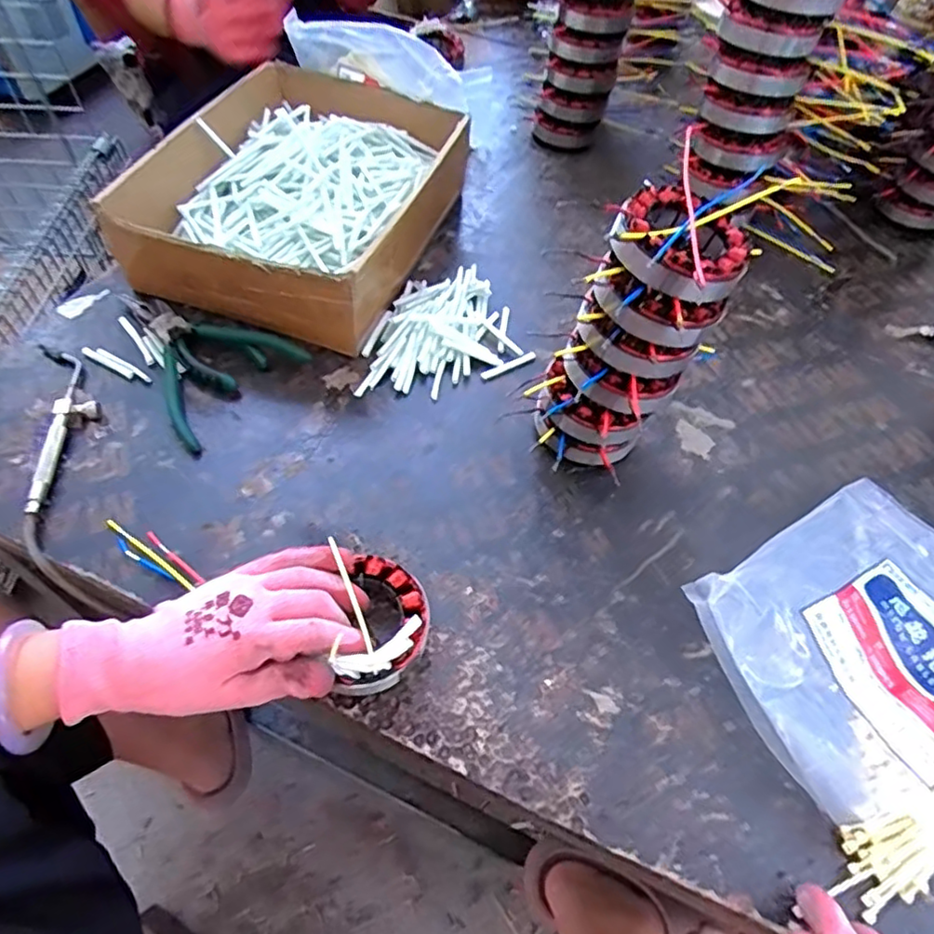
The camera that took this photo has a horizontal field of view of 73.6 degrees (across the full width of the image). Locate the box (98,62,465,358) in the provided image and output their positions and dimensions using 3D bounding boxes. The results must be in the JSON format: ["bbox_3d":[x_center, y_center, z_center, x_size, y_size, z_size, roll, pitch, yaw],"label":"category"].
[{"bbox_3d":[-0.164,-0.285,0.644,0.269,0.093,0.342,21,56,9],"label":"box"}]

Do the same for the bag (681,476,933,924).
[{"bbox_3d":[0.288,0.118,0.417,0.250,0.060,0.200,-24,60,-20],"label":"bag"}]

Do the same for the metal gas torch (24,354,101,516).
[{"bbox_3d":[-0.314,-0.033,0.496,0.035,0.017,0.159,-6,56,-10],"label":"metal gas torch"}]

